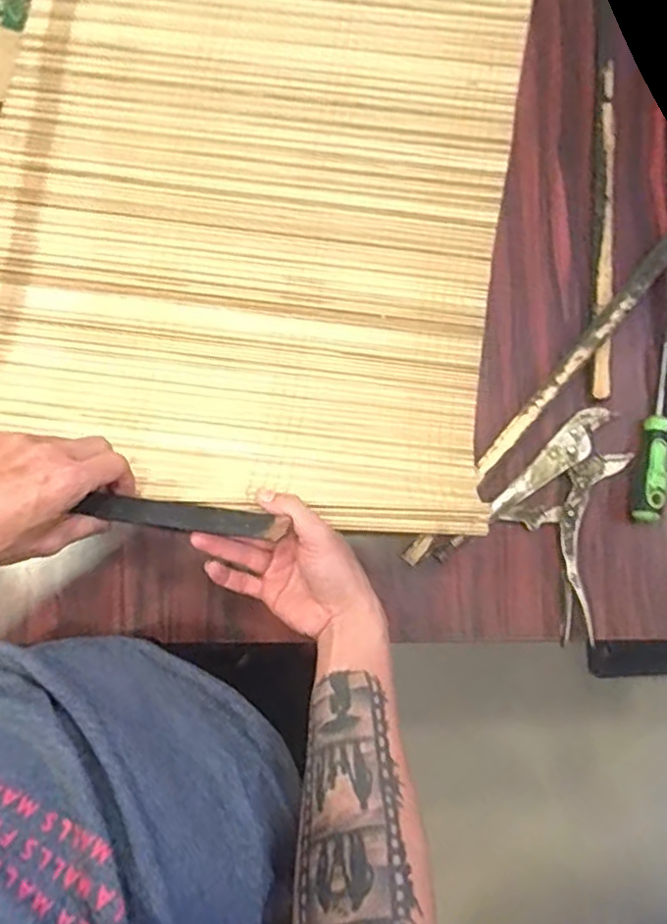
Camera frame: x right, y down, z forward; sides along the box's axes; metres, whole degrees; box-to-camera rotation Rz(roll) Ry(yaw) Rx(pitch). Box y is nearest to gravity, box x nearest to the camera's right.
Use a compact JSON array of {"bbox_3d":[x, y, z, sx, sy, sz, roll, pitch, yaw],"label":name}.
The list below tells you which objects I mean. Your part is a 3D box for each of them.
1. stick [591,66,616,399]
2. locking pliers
[{"bbox_3d":[0.274,-0.241,0.647,0.020,0.013,0.360,5,81,0],"label":"stick"},{"bbox_3d":[0.224,0.060,0.599,0.146,0.016,0.210,43,83,6],"label":"locking pliers"}]

